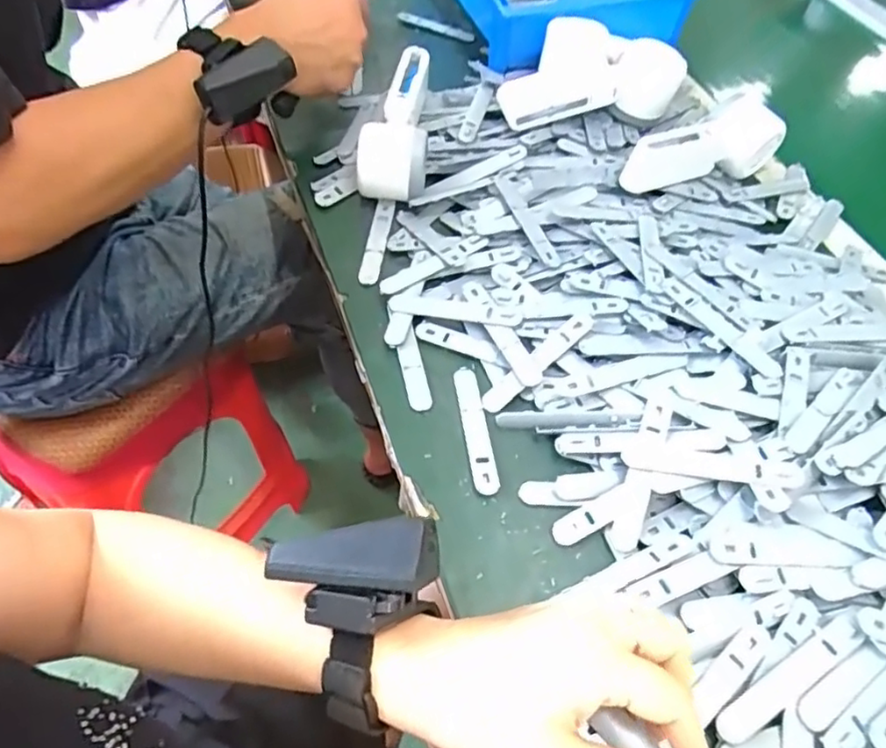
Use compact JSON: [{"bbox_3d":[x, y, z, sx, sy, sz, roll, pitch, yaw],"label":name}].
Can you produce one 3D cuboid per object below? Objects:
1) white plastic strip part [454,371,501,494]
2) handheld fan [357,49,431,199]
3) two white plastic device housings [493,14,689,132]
[{"bbox_3d":[0.021,0.034,0.405,0.016,0.006,0.093,-5,55,-8],"label":"white plastic strip part"},{"bbox_3d":[-0.040,-0.215,0.546,0.054,0.046,0.165,4,54,-2],"label":"handheld fan"},{"bbox_3d":[0.129,-0.277,0.580,0.165,0.049,0.100,-10,56,-12],"label":"two white plastic device housings"}]

